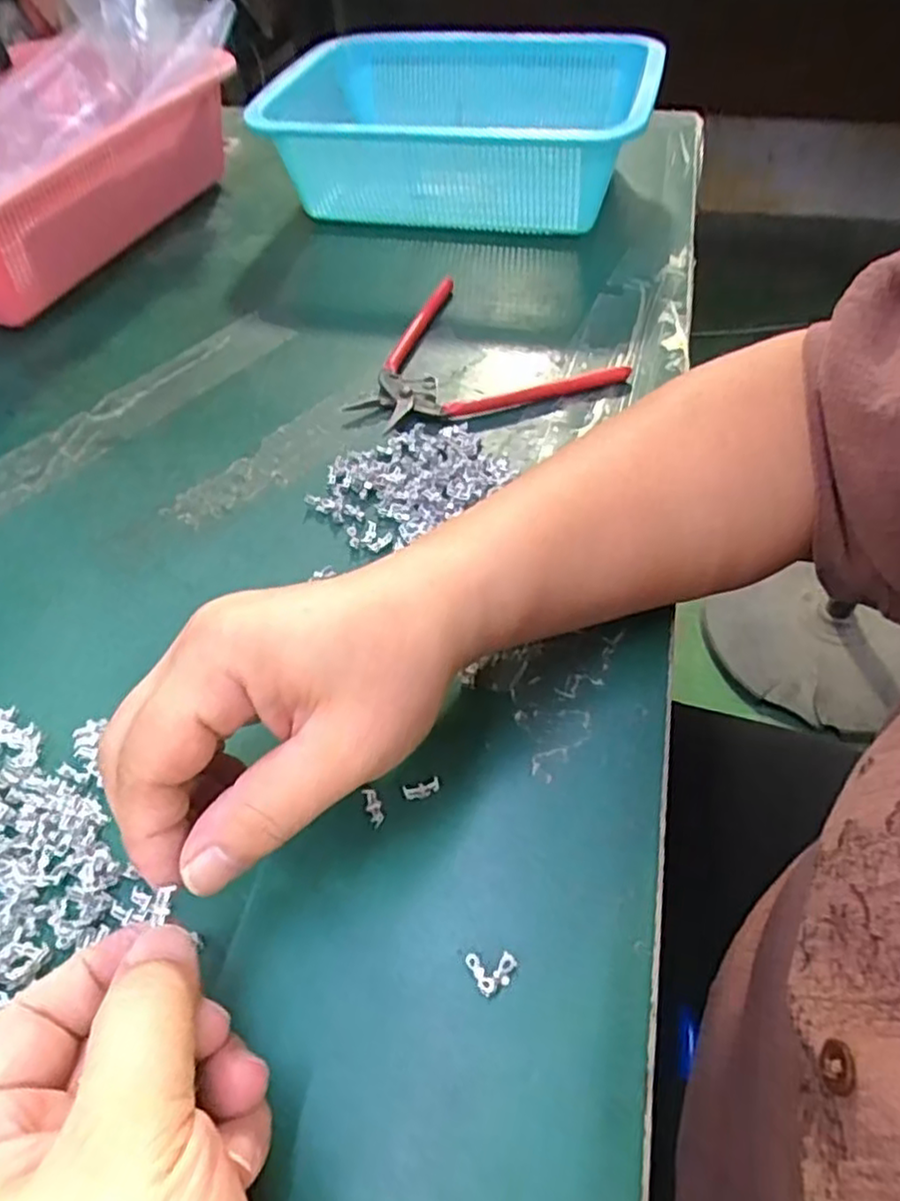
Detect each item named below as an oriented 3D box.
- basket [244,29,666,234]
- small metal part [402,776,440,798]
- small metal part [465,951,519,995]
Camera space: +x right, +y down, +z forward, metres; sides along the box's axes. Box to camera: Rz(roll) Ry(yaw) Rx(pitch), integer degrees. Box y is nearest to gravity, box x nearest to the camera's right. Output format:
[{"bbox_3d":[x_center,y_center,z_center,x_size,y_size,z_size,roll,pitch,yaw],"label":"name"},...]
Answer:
[{"bbox_3d":[0.019,-0.348,0.521,0.229,0.083,0.225,13,55,15],"label":"basket"},{"bbox_3d":[-0.010,0.067,0.249,0.013,0.004,0.006,-13,52,-5],"label":"small metal part"},{"bbox_3d":[0.013,0.110,0.212,0.013,0.005,0.012,-25,54,-13],"label":"small metal part"}]

